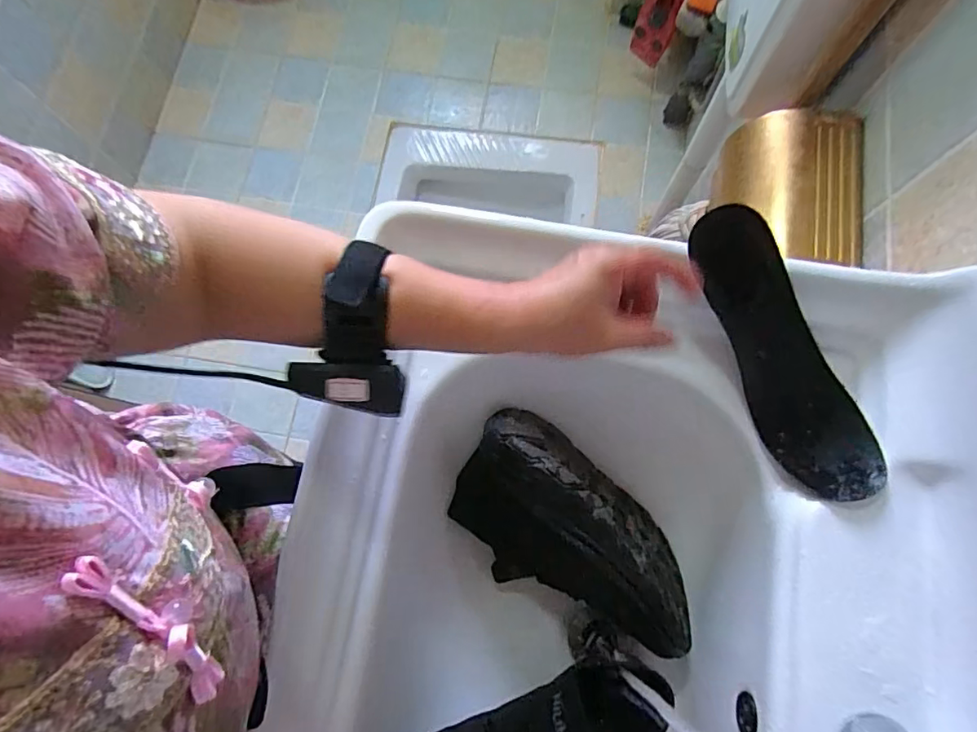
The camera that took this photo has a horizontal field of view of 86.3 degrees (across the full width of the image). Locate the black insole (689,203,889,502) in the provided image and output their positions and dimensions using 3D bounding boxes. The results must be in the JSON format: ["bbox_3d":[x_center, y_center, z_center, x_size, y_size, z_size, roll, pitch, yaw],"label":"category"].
[{"bbox_3d":[0.221,-0.013,0.391,0.067,0.045,0.222,-26,91,-4],"label":"black insole"}]

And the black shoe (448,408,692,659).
[{"bbox_3d":[0.074,0.148,0.443,0.226,0.086,0.123,41,81,10],"label":"black shoe"}]

